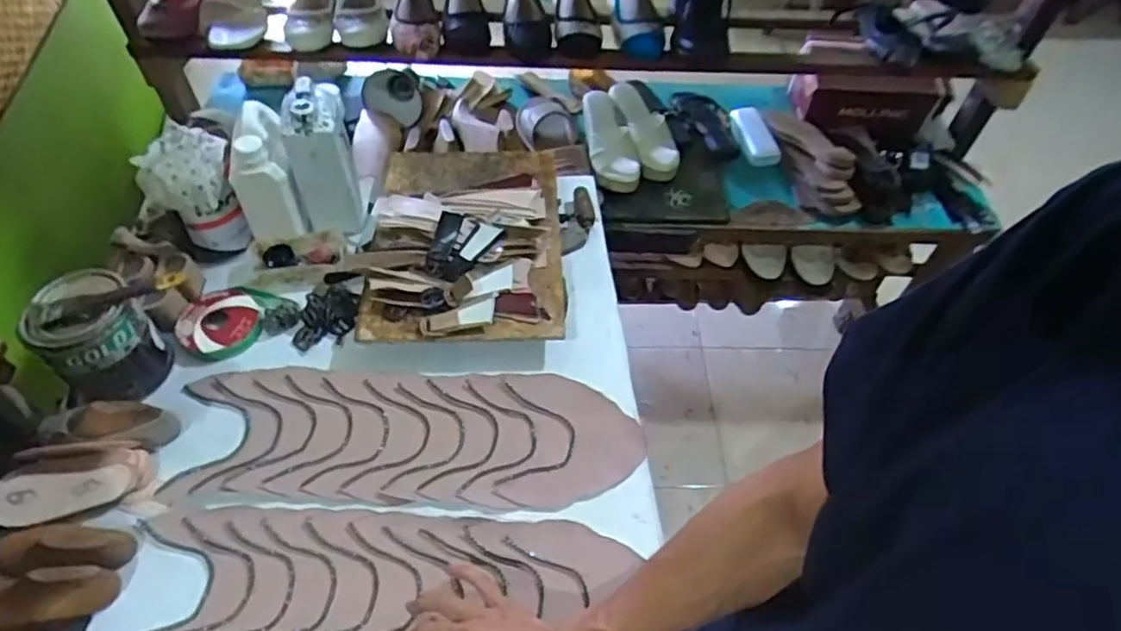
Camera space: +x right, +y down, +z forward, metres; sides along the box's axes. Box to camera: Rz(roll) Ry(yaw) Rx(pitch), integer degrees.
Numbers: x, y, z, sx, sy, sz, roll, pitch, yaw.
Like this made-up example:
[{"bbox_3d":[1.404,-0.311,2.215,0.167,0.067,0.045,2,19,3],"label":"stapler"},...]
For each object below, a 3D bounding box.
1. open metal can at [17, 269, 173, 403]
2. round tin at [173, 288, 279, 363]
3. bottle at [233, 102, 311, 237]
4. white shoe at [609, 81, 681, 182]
[{"bbox_3d":[-0.524,0.029,0.755,0.098,0.127,0.107,2,53,-2],"label":"open metal can"},{"bbox_3d":[-0.434,0.006,0.846,0.103,0.019,0.107,10,53,4],"label":"round tin"},{"bbox_3d":[-0.403,-0.194,0.900,0.073,0.135,0.118,-18,56,-16],"label":"bottle"},{"bbox_3d":[0.156,-0.370,1.288,0.079,0.069,0.233,-12,55,-12],"label":"white shoe"}]

